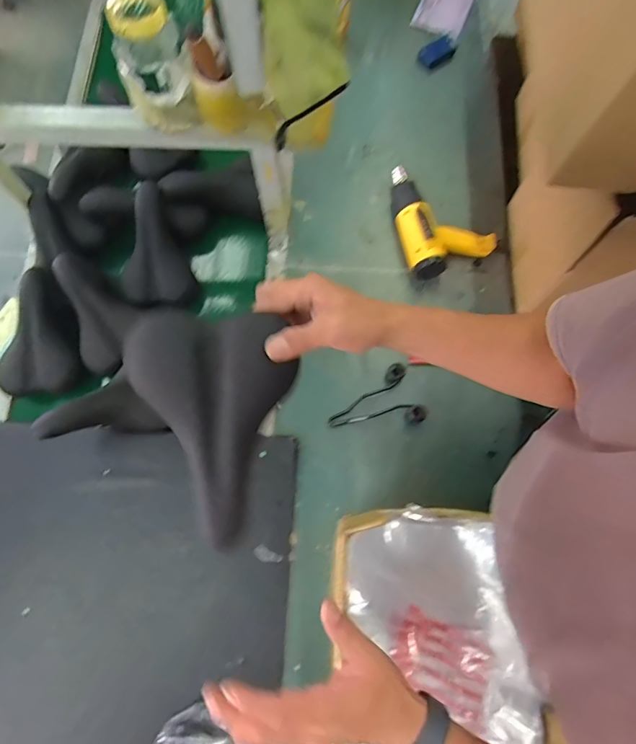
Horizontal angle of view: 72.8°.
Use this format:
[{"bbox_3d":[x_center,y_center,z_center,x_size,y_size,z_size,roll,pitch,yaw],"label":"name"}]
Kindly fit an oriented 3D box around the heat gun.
[{"bbox_3d":[0.284,-0.348,0.965,0.211,0.070,0.256,-11,75,-3],"label":"heat gun"}]

